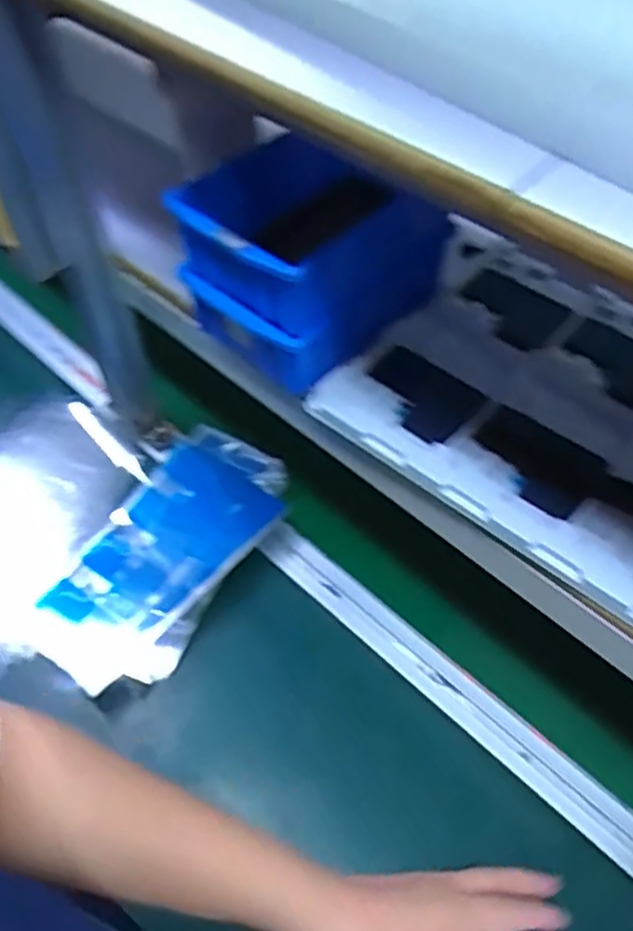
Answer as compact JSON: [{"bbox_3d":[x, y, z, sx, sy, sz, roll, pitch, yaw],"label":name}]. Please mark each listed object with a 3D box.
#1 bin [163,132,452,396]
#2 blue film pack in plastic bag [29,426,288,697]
[{"bbox_3d":[0.000,-0.166,0.586,0.136,0.130,0.184,38,61,26],"label":"bin"},{"bbox_3d":[-0.145,0.084,0.730,0.146,0.046,0.268,28,57,21],"label":"blue film pack in plastic bag"}]

